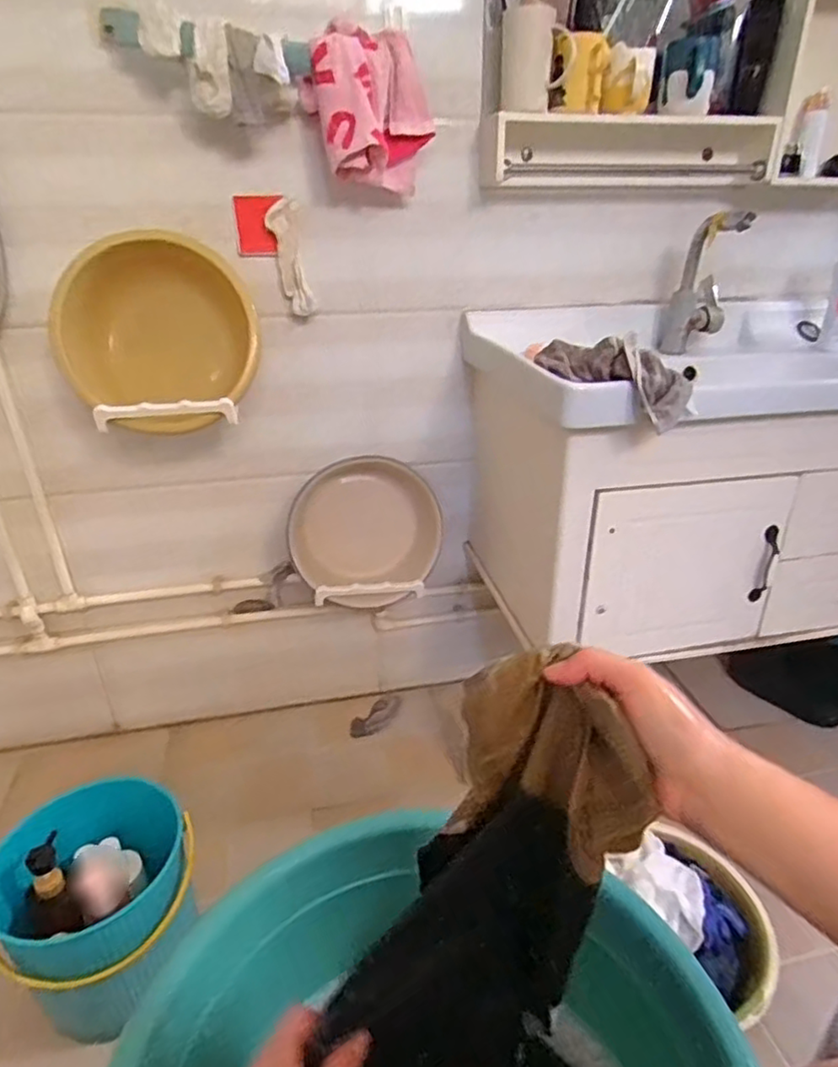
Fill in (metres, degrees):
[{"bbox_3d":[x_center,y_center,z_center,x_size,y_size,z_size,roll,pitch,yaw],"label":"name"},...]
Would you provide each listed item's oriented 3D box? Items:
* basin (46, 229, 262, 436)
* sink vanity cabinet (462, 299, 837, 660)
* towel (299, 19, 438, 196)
[{"bbox_3d":[-0.403,-0.304,0.981,0.289,0.250,0.163,-11,29,-19],"label":"basin"},{"bbox_3d":[0.511,-0.122,1.161,0.787,0.479,0.488,-8,28,-13],"label":"sink vanity cabinet"},{"bbox_3d":[-0.075,-0.637,0.959,0.156,0.193,0.121,-24,35,-39],"label":"towel"}]

